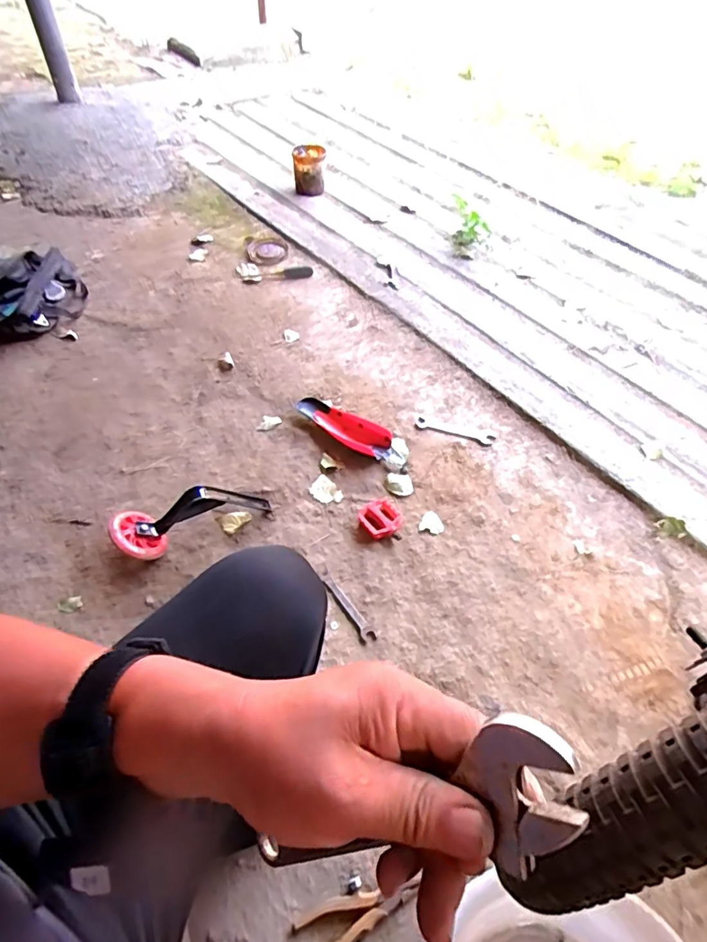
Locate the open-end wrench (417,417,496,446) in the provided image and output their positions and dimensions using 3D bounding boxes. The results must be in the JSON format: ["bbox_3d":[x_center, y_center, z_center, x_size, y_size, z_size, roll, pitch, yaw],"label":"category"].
[{"bbox_3d":[0.234,-0.090,1.198,0.179,0.010,0.034,16,55,12],"label":"open-end wrench"}]

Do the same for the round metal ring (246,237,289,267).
[{"bbox_3d":[-0.278,-0.713,1.667,0.128,0.016,0.159,-14,54,-10],"label":"round metal ring"}]

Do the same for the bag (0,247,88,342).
[{"bbox_3d":[-0.919,-0.513,1.442,0.287,0.122,0.337,-26,58,-18],"label":"bag"}]

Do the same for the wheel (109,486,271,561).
[{"bbox_3d":[-0.301,0.097,0.974,0.275,0.094,0.101,-13,54,-10],"label":"wheel"}]

